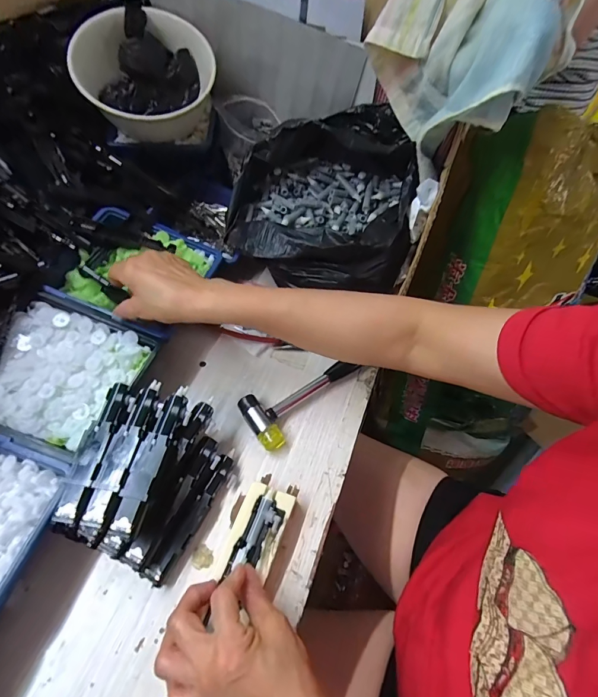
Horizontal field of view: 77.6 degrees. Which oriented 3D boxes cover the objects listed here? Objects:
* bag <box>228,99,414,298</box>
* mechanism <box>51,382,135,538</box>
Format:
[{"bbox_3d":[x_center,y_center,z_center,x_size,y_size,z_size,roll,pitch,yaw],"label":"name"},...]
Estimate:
[{"bbox_3d":[0.029,-0.216,0.494,0.232,0.111,0.248,3,57,-1],"label":"bag"},{"bbox_3d":[-0.174,0.091,0.322,0.025,0.023,0.126,8,57,2],"label":"mechanism"}]

